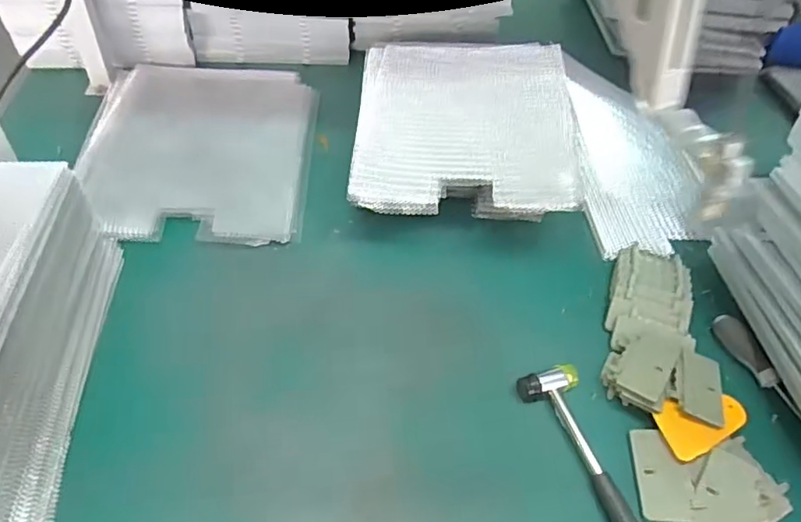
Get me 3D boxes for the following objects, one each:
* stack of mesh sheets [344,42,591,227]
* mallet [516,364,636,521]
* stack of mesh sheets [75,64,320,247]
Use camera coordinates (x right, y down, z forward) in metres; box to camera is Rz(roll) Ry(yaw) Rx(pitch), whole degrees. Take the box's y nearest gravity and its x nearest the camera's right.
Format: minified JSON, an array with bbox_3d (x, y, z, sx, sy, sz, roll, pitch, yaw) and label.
[{"bbox_3d":[0.082,-0.181,0.700,0.262,0.030,0.313,0,57,5],"label":"stack of mesh sheets"},{"bbox_3d":[0.191,0.207,0.514,0.059,0.022,0.243,-12,51,-17],"label":"mallet"},{"bbox_3d":[-0.275,-0.171,0.787,0.296,0.024,0.388,0,48,-7],"label":"stack of mesh sheets"}]

